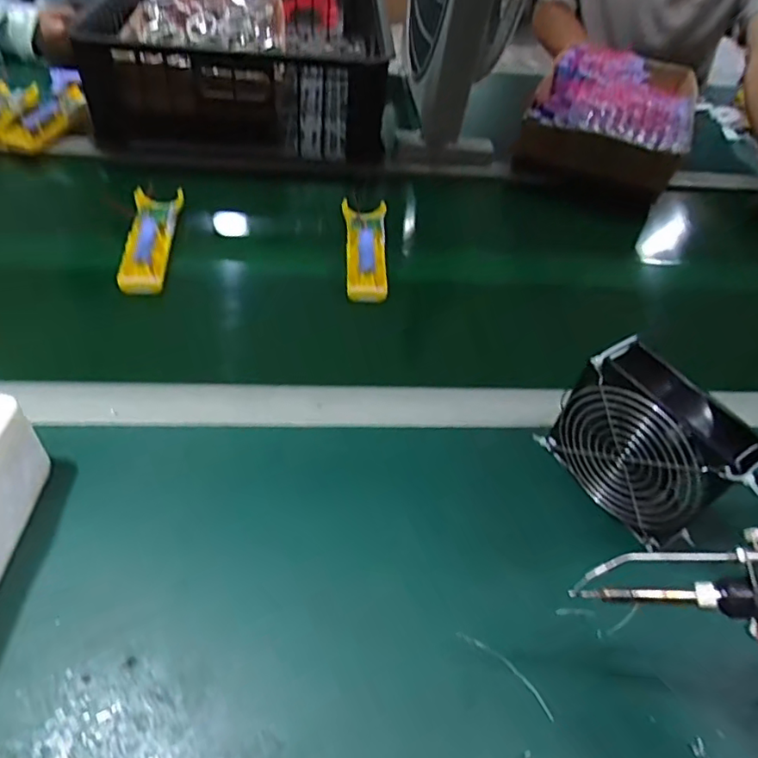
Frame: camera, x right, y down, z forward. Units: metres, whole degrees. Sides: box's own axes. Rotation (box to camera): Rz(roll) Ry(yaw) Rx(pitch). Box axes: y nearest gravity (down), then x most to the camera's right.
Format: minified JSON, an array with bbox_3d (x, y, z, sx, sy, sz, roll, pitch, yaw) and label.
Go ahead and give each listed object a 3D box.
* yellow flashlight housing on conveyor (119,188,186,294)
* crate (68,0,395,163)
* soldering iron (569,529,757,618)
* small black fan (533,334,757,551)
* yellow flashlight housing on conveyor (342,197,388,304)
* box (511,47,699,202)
[{"bbox_3d":[-0.251,-0.157,0.634,0.053,0.028,0.157,-2,48,-9],"label":"yellow flashlight housing on conveyor"},{"bbox_3d":[-0.198,-0.507,0.874,0.386,0.129,0.468,-2,48,-9],"label":"crate"},{"bbox_3d":[0.190,0.096,0.278,0.178,0.018,0.037,-4,46,22],"label":"soldering iron"},{"bbox_3d":[0.201,0.050,0.432,0.048,0.120,0.130,-27,56,-28],"label":"small black fan"},{"bbox_3d":[-0.014,-0.151,0.660,0.047,0.035,0.147,0,48,-7],"label":"yellow flashlight housing on conveyor"},{"bbox_3d":[0.372,-0.426,0.909,0.224,0.094,0.359,20,49,11],"label":"box"}]

